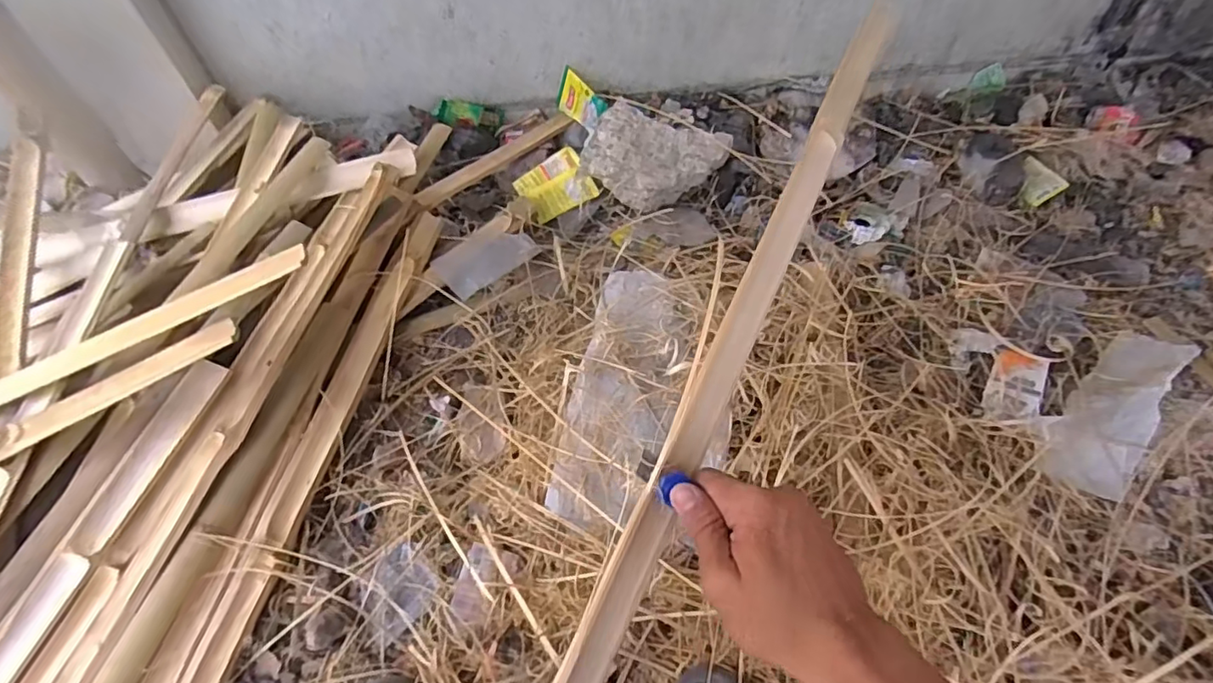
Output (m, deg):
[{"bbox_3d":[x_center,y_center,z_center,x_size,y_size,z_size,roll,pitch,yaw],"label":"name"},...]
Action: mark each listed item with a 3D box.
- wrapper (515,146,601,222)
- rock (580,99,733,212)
[{"bbox_3d":[-0.088,-0.270,1.012,0.120,0.020,0.098,-32,90,-5],"label":"wrapper"},{"bbox_3d":[0.083,-0.313,0.980,0.229,0.074,0.151,12,57,9],"label":"rock"}]

